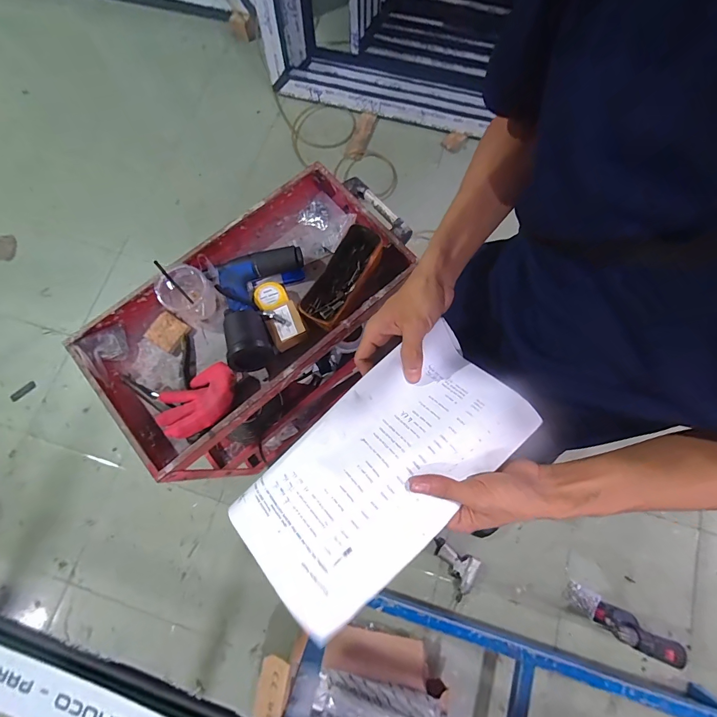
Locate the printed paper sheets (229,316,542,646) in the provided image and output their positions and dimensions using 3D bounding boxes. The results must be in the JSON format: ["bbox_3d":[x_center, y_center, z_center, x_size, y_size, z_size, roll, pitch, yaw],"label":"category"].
[{"bbox_3d":[0.026,0.105,0.371,0.296,0.032,0.158,-41,80,-10],"label":"printed paper sheets"}]

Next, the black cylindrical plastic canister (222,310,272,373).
[{"bbox_3d":[-0.224,-0.038,0.731,0.087,0.087,0.118,3,53,-35],"label":"black cylindrical plastic canister"}]

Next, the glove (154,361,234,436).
[{"bbox_3d":[-0.317,0.087,0.722,0.168,0.034,0.114,-31,76,-6],"label":"glove"}]

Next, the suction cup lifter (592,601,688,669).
[{"bbox_3d":[0.791,0.792,1.073,0.167,0.221,0.075,24,77,5],"label":"suction cup lifter"}]

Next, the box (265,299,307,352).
[{"bbox_3d":[-0.150,-0.067,0.755,0.068,0.044,0.077,-24,76,-4],"label":"box"}]

